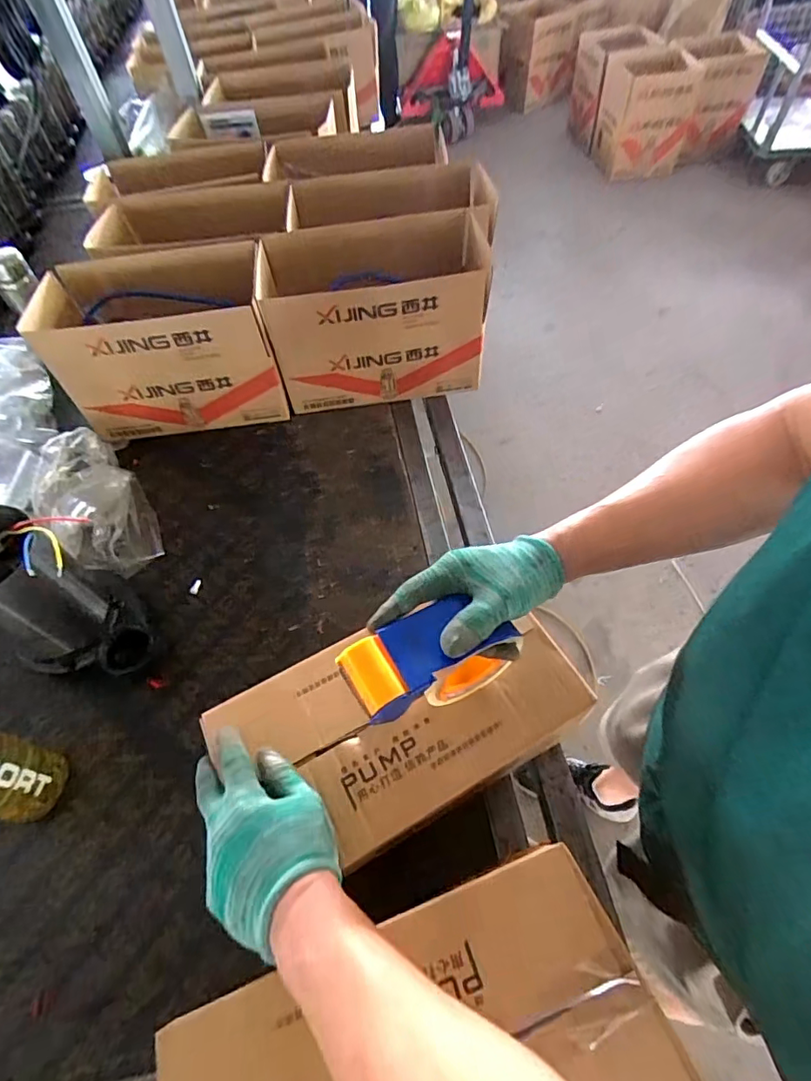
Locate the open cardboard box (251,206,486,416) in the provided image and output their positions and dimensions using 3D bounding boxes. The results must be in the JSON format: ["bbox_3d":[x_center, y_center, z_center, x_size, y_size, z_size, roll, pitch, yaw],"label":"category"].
[{"bbox_3d":[-0.034,-0.390,0.891,0.385,0.238,0.233,-12,57,-4],"label":"open cardboard box"}]

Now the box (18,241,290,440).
[{"bbox_3d":[-0.402,-0.334,0.888,0.348,0.235,0.234,-10,57,-3],"label":"box"}]

